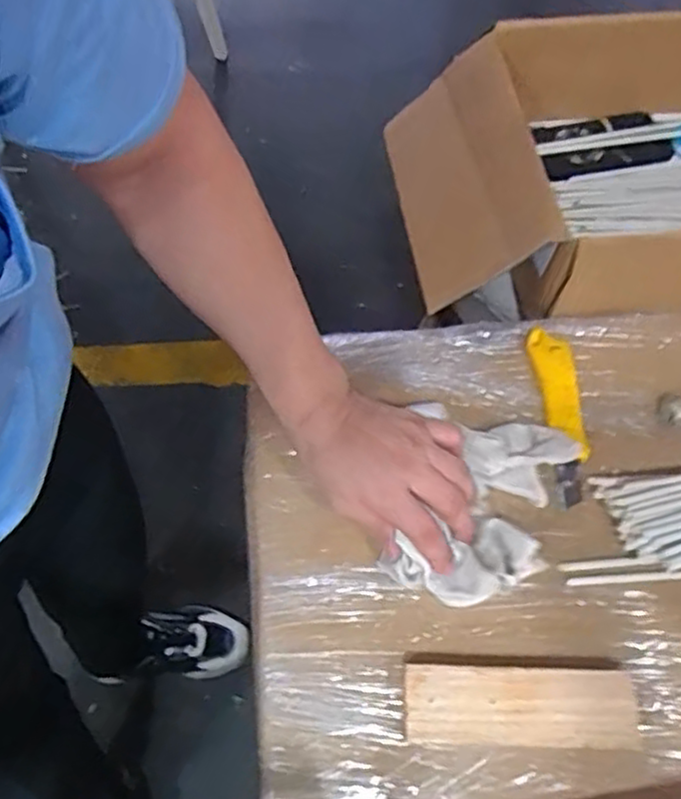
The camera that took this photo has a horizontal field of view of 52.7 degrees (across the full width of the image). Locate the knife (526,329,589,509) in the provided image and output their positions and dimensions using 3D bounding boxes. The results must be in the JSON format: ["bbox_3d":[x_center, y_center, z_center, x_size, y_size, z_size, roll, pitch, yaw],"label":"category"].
[{"bbox_3d":[0.196,0.011,0.606,0.035,0.019,0.169,-1,61,-3],"label":"knife"}]

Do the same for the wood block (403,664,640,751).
[{"bbox_3d":[0.128,0.224,0.497,0.164,0.034,0.055,3,60,-1],"label":"wood block"}]

